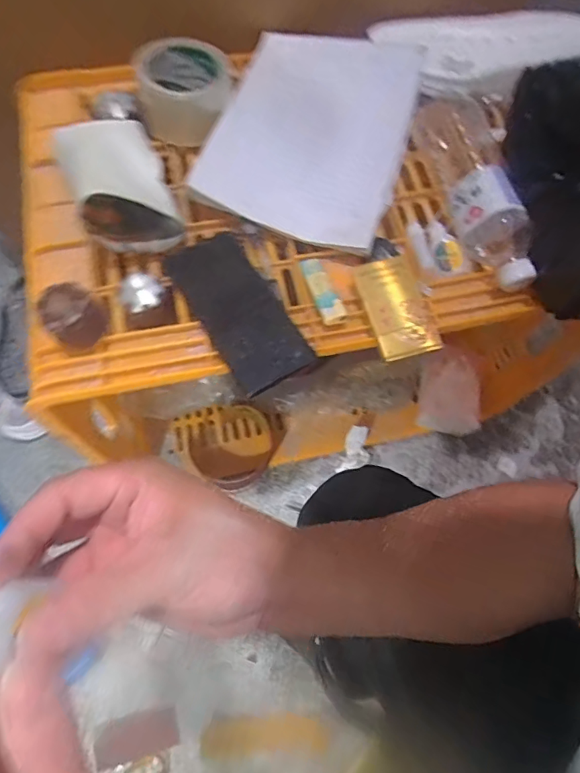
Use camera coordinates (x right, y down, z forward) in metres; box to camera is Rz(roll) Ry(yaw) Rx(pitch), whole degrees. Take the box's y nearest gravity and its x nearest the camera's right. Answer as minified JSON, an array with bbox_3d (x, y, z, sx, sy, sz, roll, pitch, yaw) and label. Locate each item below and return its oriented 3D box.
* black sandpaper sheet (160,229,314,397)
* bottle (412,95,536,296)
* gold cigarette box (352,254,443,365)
[{"bbox_3d":[-0.047,-0.071,0.462,0.074,0.025,0.166,-31,73,-14],"label":"black sandpaper sheet"},{"bbox_3d":[0.195,-0.216,0.513,0.074,0.080,0.253,-4,69,-5],"label":"bottle"},{"bbox_3d":[0.106,-0.075,0.467,0.065,0.024,0.098,-14,70,-9],"label":"gold cigarette box"}]

